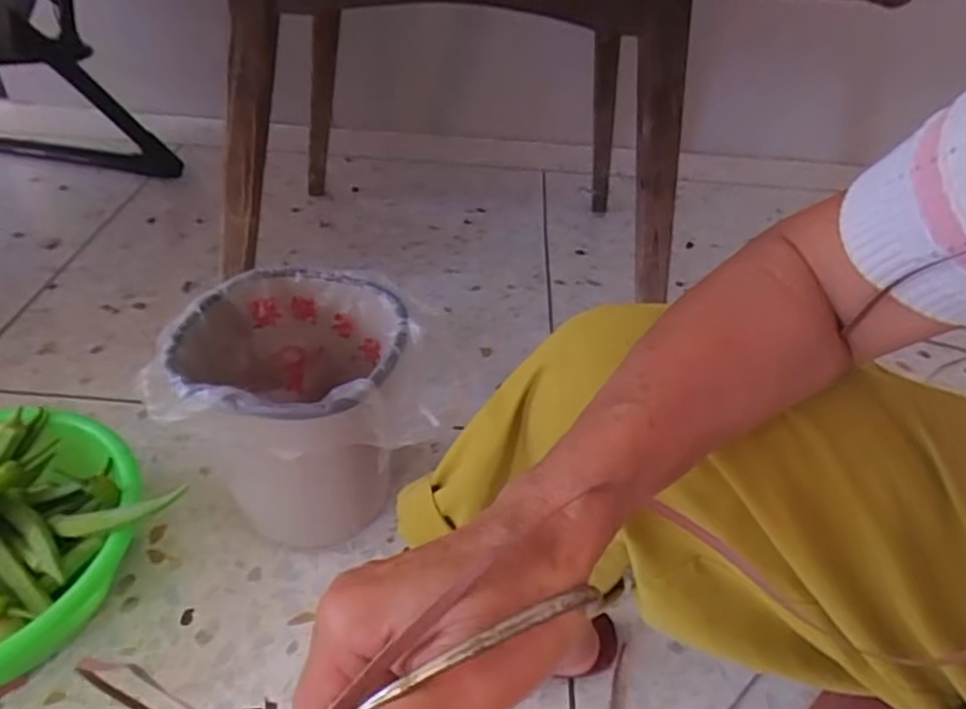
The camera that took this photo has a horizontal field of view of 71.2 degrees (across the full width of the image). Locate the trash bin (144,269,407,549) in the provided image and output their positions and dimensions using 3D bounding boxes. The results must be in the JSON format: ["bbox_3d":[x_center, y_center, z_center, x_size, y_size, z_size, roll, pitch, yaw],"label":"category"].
[{"bbox_3d":[-0.208,0.079,0.775,0.227,0.270,0.225,2,40,-2],"label":"trash bin"}]

